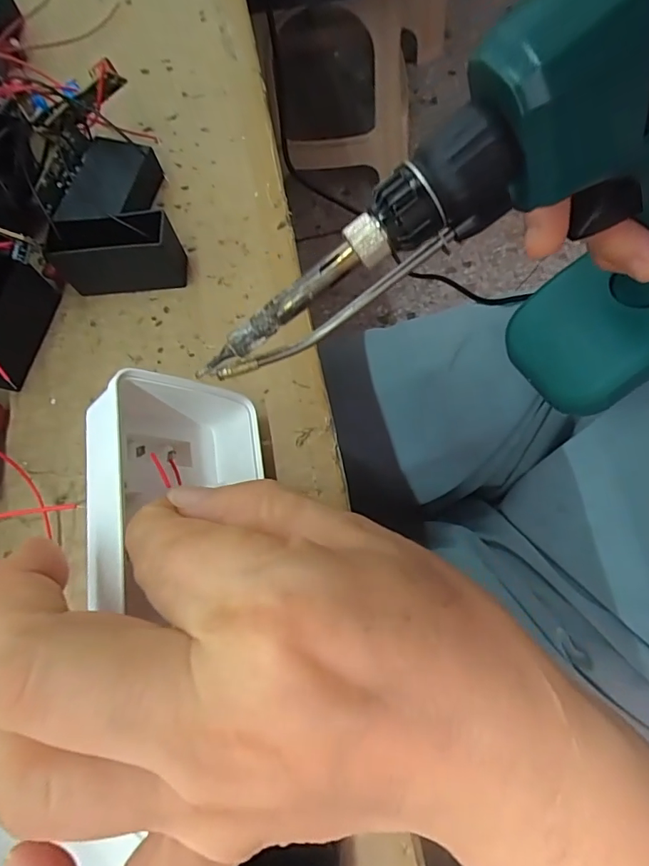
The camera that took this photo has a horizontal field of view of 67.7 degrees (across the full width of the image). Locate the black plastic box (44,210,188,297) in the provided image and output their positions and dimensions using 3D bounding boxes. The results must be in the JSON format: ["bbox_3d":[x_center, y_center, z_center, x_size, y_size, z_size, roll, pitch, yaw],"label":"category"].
[{"bbox_3d":[-0.089,-0.075,0.205,0.054,0.027,0.017,-2,73,3],"label":"black plastic box"}]

